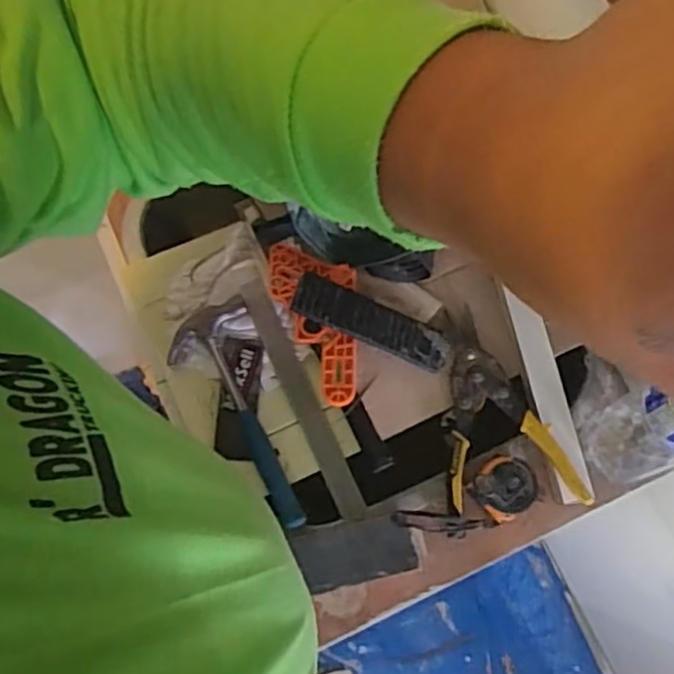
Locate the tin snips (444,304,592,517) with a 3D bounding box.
[{"bbox_3d":[0.171,0.071,0.741,0.128,0.033,0.212,-6,70,-5],"label":"tin snips"}]

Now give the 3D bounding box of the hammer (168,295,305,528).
[{"bbox_3d":[-0.101,0.082,0.721,0.087,0.025,0.242,-21,72,-10],"label":"hammer"}]

